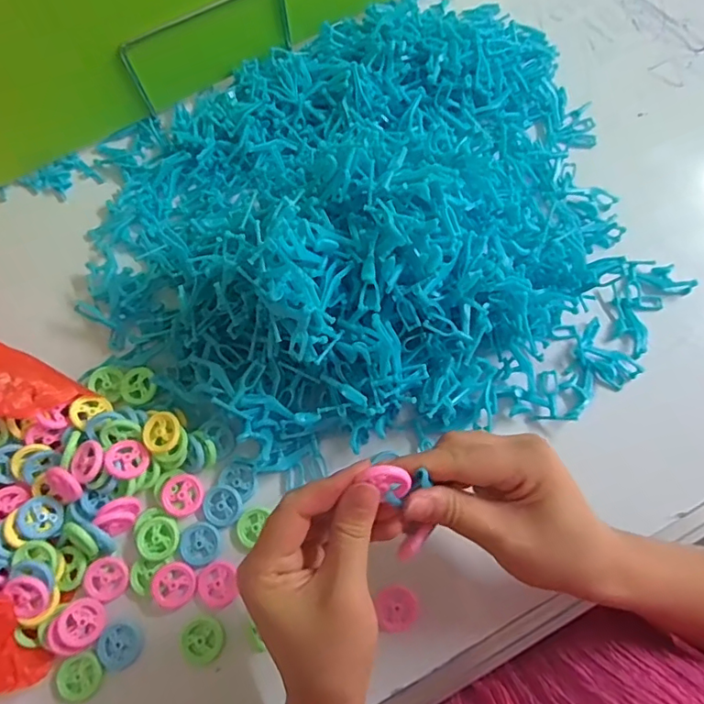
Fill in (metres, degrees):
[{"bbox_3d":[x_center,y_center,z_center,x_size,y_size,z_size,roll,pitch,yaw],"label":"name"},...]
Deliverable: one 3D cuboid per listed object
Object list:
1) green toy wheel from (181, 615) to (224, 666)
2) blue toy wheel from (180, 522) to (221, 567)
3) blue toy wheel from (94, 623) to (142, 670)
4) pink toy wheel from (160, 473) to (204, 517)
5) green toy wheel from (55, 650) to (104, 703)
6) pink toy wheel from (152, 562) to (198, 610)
[{"bbox_3d":[-0.103,0.199,0.364,0.029,0.004,0.028,0,71,1],"label":"green toy wheel"},{"bbox_3d":[-0.111,0.140,0.384,0.028,0.004,0.029,0,71,1],"label":"blue toy wheel"},{"bbox_3d":[-0.161,0.204,0.367,0.028,0.008,0.028,0,71,1],"label":"blue toy wheel"},{"bbox_3d":[-0.126,0.106,0.391,0.029,0.005,0.029,0,71,1],"label":"pink toy wheel"},{"bbox_3d":[-0.185,0.221,0.358,0.031,0.011,0.028,-29,73,-8],"label":"green toy wheel"},{"bbox_3d":[-0.125,0.165,0.375,0.029,0.004,0.029,6,70,-16],"label":"pink toy wheel"}]

